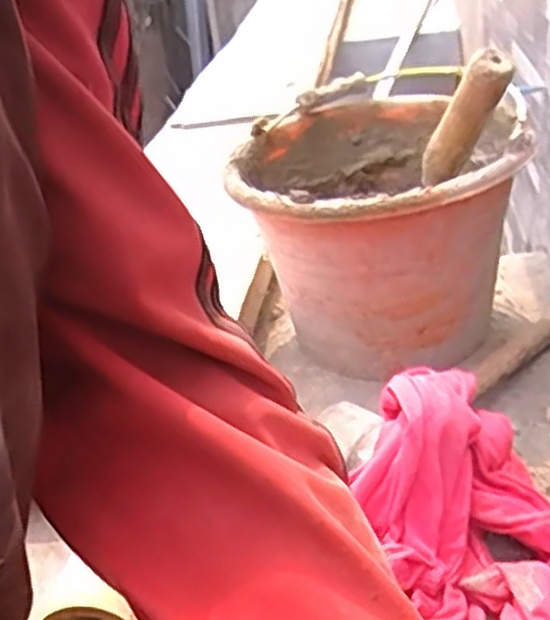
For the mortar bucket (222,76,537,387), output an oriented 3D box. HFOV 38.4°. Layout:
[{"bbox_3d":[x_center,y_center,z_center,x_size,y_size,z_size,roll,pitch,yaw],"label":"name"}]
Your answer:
[{"bbox_3d":[0.106,-0.085,0.753,0.241,0.199,0.279,0,29,13],"label":"mortar bucket"}]

